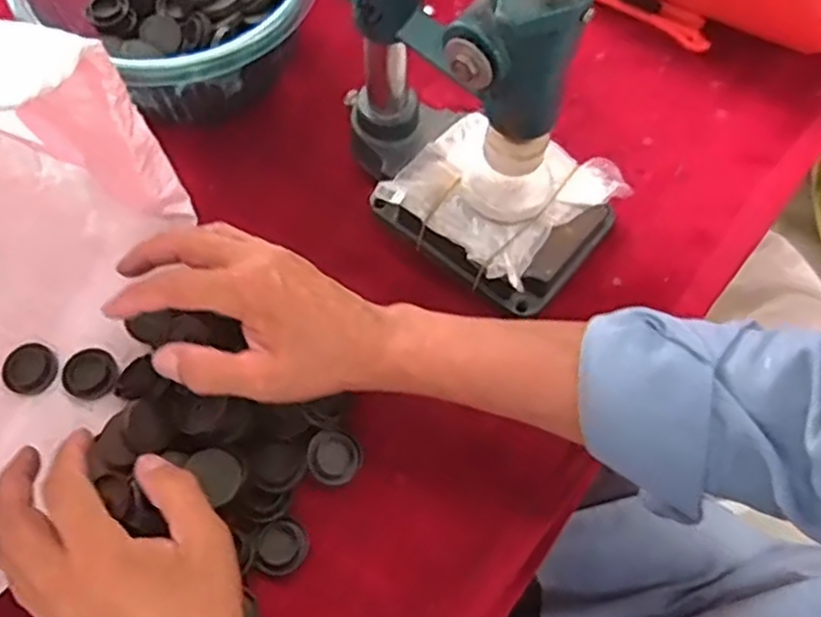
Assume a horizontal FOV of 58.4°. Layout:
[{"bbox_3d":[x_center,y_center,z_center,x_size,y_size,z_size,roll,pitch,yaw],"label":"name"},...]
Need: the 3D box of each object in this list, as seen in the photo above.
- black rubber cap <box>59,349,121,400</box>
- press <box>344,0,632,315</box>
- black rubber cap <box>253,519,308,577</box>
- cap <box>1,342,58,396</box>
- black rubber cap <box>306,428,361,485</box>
[{"bbox_3d":[-0.202,0.041,0.464,0.036,0.004,0.032,24,65,9],"label":"black rubber cap"},{"bbox_3d":[0.042,-0.171,0.374,0.200,0.384,0.119,36,68,14],"label":"press"},{"bbox_3d":[-0.074,0.140,0.427,0.028,0.014,0.030,26,66,10],"label":"black rubber cap"},{"bbox_3d":[-0.240,0.038,0.464,0.032,0.010,0.031,1,64,-2],"label":"cap"},{"bbox_3d":[-0.048,0.091,0.449,0.031,0.014,0.034,1,64,-2],"label":"black rubber cap"}]

